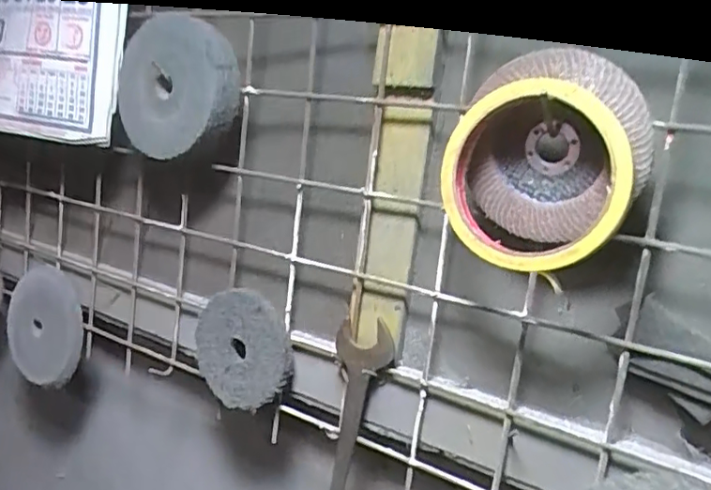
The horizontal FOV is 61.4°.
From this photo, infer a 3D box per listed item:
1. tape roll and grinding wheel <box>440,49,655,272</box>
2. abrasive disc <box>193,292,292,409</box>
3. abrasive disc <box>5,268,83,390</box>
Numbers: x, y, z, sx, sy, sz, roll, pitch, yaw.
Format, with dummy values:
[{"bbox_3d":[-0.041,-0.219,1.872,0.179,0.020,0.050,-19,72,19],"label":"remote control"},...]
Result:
[{"bbox_3d":[0.092,-0.042,0.293,0.085,0.097,0.044,13,10,34],"label":"tape roll and grinding wheel"},{"bbox_3d":[-0.083,0.073,0.430,0.083,0.081,0.016,14,11,40],"label":"abrasive disc"},{"bbox_3d":[-0.284,0.071,0.547,0.099,0.092,0.009,42,11,19],"label":"abrasive disc"}]

